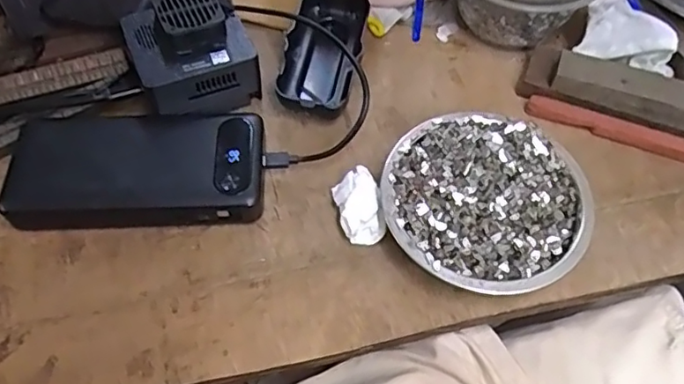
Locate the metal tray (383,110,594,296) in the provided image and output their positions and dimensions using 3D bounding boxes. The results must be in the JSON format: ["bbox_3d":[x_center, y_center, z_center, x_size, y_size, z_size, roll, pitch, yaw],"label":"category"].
[{"bbox_3d":[0.086,0.007,0.355,0.116,0.032,0.117,25,61,14],"label":"metal tray"}]

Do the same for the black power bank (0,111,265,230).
[{"bbox_3d":[-0.131,-0.017,0.366,0.160,0.026,0.073,-1,58,-1],"label":"black power bank"}]

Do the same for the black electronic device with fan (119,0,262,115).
[{"bbox_3d":[-0.103,-0.097,0.397,0.076,0.049,0.075,-24,68,-9],"label":"black electronic device with fan"}]

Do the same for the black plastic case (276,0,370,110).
[{"bbox_3d":[-0.014,-0.099,0.418,0.051,0.030,0.109,8,58,5],"label":"black plastic case"}]

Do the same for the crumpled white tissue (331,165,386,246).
[{"bbox_3d":[0.010,0.010,0.358,0.025,0.020,0.043,-11,59,-7],"label":"crumpled white tissue"}]

